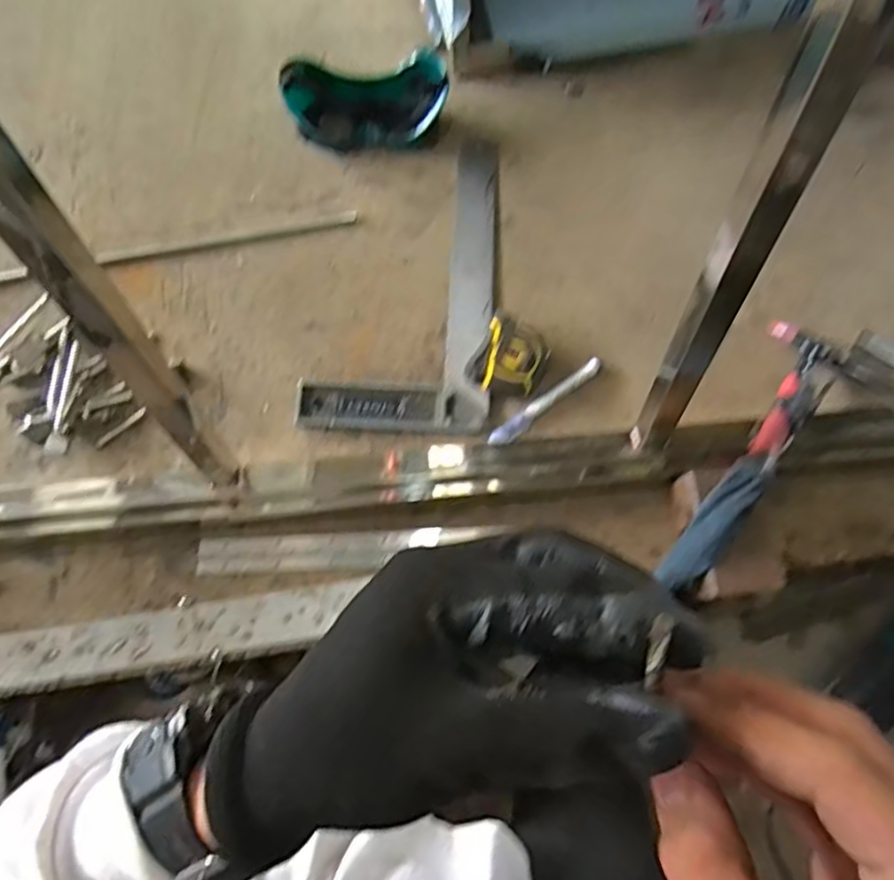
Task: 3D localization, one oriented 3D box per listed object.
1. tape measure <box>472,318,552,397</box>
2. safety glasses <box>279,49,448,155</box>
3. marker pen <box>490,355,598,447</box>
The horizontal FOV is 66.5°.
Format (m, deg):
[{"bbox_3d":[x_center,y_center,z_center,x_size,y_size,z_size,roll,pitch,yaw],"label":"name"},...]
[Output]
[{"bbox_3d":[0.063,-0.076,0.670,0.063,0.032,0.070,19,75,7],"label":"tape measure"},{"bbox_3d":[-0.087,-0.367,0.747,0.174,0.065,0.088,-9,73,-1],"label":"safety glasses"},{"bbox_3d":[0.097,-0.036,0.671,0.136,0.010,0.018,-39,76,-10],"label":"marker pen"}]

